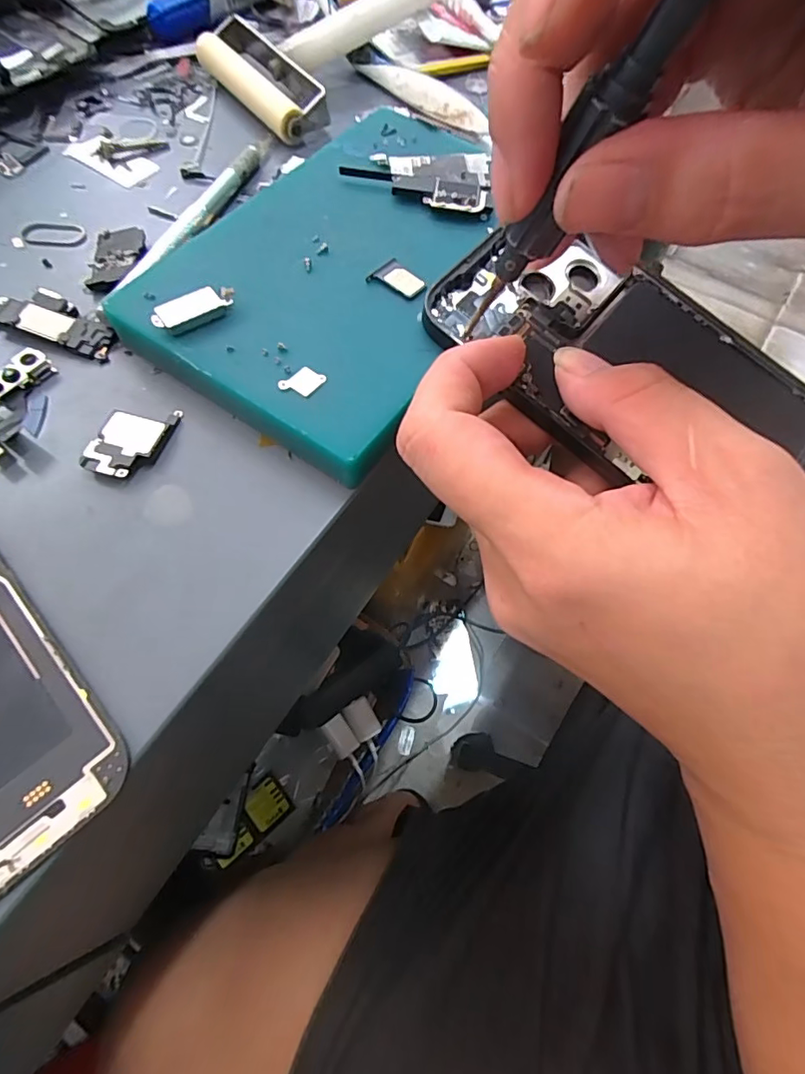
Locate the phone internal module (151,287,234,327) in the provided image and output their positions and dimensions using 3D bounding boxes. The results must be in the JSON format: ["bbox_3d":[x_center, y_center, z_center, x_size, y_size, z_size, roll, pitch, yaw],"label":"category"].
[{"bbox_3d":[-0.070,-0.075,0.170,0.025,0.005,0.010,-30,70,-13],"label":"phone internal module"}]

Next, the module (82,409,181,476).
[{"bbox_3d":[-0.088,-0.032,0.167,0.020,0.006,0.030,16,67,6],"label":"module"}]

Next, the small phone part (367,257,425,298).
[{"bbox_3d":[-0.002,-0.092,0.183,0.018,0.004,0.013,37,70,14],"label":"small phone part"}]

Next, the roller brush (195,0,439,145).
[{"bbox_3d":[-0.034,-0.257,0.260,0.120,0.027,0.087,-34,69,-17],"label":"roller brush"}]

